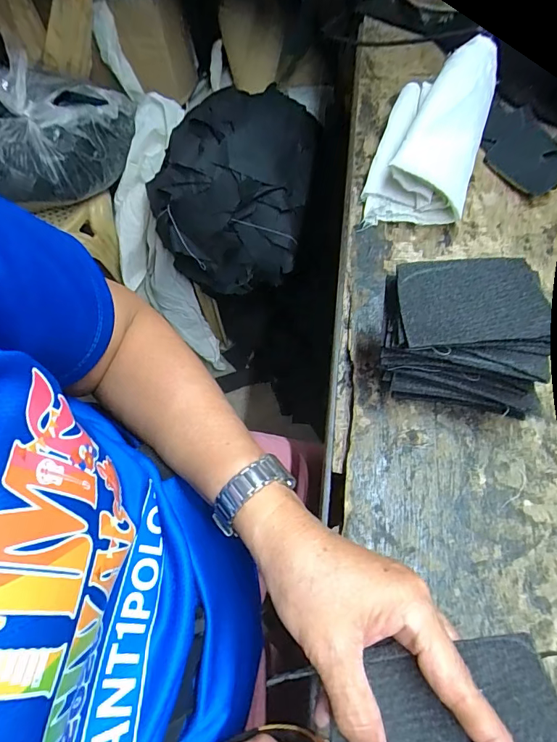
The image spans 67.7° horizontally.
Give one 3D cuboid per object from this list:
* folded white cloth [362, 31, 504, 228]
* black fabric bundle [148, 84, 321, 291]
[{"bbox_3d":[0.157,-0.238,0.430,0.100,0.096,0.164,17,68,8],"label":"folded white cloth"},{"bbox_3d":[-0.091,-0.330,0.783,0.282,0.238,0.263,0,66,1],"label":"black fabric bundle"}]

